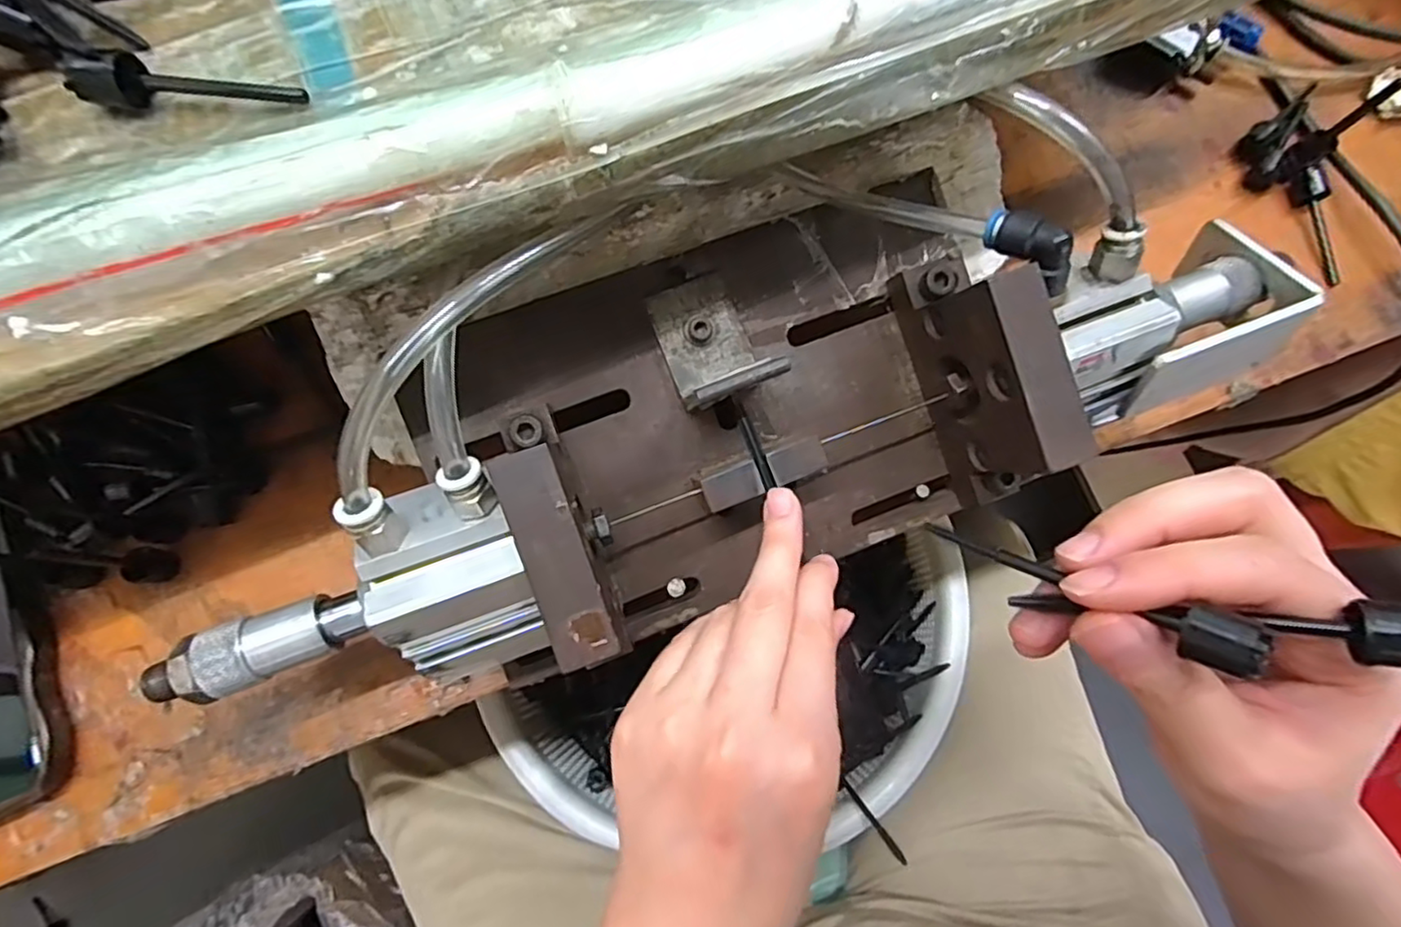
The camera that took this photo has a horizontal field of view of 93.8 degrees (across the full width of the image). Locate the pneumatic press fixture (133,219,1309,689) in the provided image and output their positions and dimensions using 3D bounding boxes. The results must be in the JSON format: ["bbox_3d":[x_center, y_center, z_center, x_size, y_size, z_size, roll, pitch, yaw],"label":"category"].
[{"bbox_3d":[0.021,-0.021,0.266,0.427,0.106,0.134,-21,76,-7],"label":"pneumatic press fixture"}]

